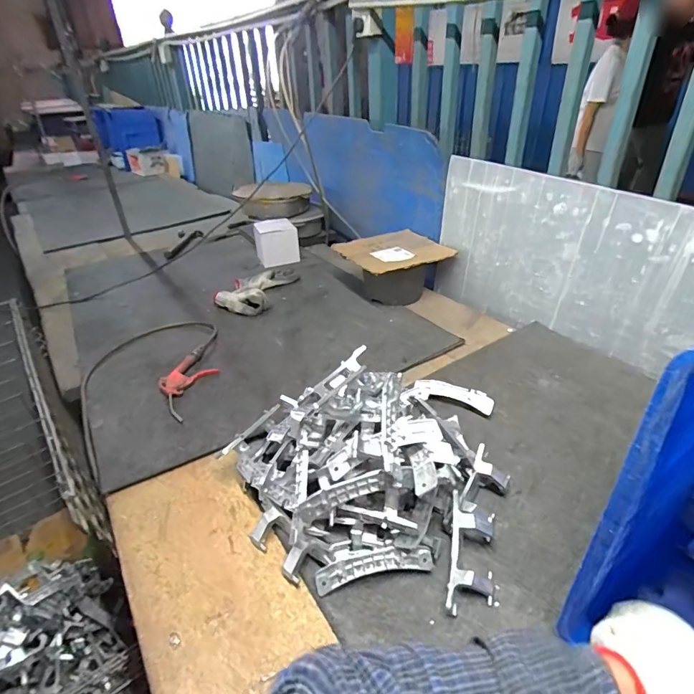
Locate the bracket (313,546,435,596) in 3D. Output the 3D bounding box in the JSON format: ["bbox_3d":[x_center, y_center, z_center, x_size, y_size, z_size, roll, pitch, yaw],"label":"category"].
[{"bbox_3d":[0.036,0.293,0.573,0.155,0.037,0.033,-9,34,-9],"label":"bracket"}]

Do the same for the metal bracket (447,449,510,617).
[{"bbox_3d":[0.185,0.249,0.606,0.071,0.055,0.239,9,35,18],"label":"metal bracket"}]

